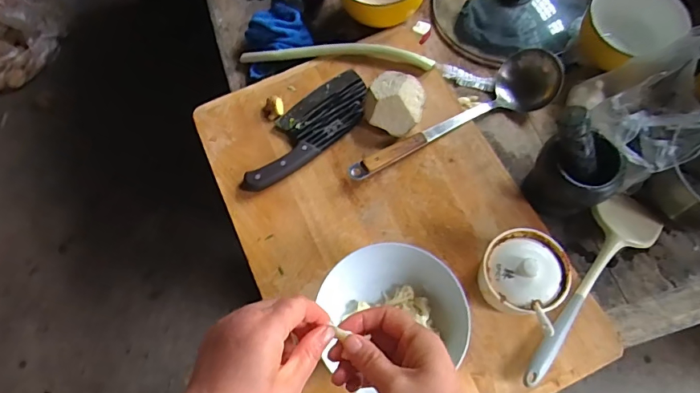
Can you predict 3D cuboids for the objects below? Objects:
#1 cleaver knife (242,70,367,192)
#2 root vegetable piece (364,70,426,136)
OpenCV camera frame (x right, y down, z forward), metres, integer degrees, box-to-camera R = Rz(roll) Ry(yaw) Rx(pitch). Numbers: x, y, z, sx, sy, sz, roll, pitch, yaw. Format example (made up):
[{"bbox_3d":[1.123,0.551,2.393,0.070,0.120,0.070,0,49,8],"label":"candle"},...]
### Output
[{"bbox_3d":[-0.068,-0.103,0.682,0.242,0.023,0.092,-42,73,-14],"label":"cleaver knife"},{"bbox_3d":[0.065,-0.133,0.662,0.081,0.065,0.071,22,70,9],"label":"root vegetable piece"}]

